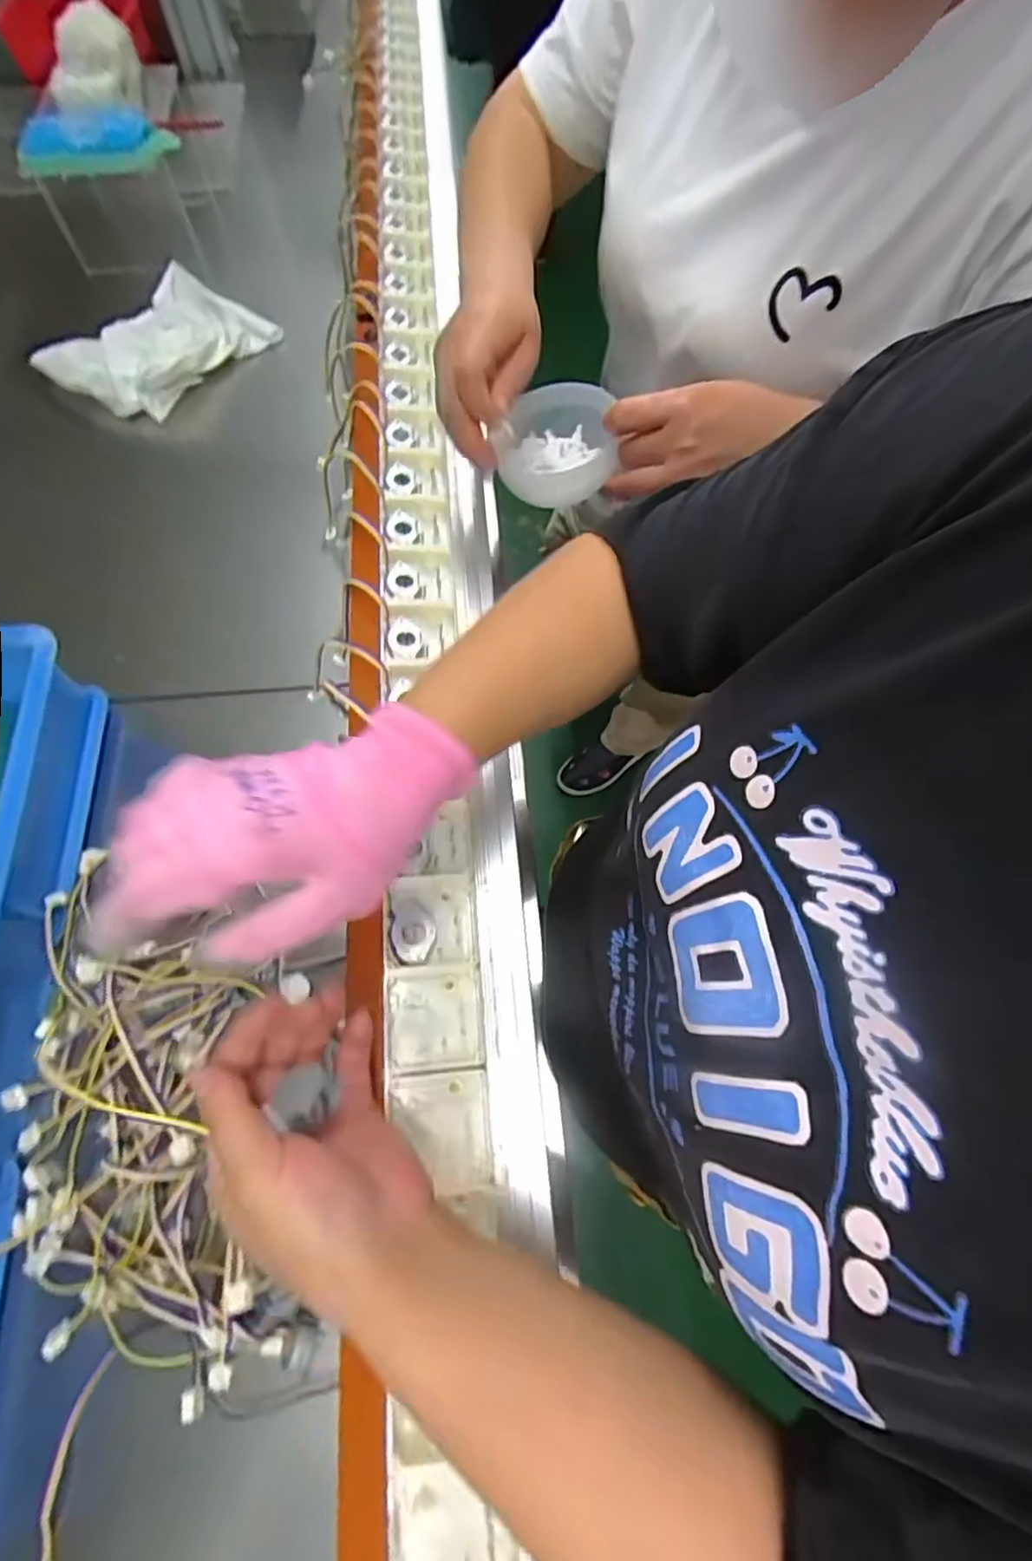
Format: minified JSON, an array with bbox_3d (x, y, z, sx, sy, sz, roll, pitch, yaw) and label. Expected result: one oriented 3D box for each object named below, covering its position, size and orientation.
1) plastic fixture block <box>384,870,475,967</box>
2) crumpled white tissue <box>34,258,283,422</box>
[{"bbox_3d":[-0.050,0.082,0.357,0.050,0.014,0.053,-3,67,-3],"label":"plastic fixture block"},{"bbox_3d":[-0.422,-0.517,0.739,0.146,0.072,0.235,37,70,14],"label":"crumpled white tissue"}]

